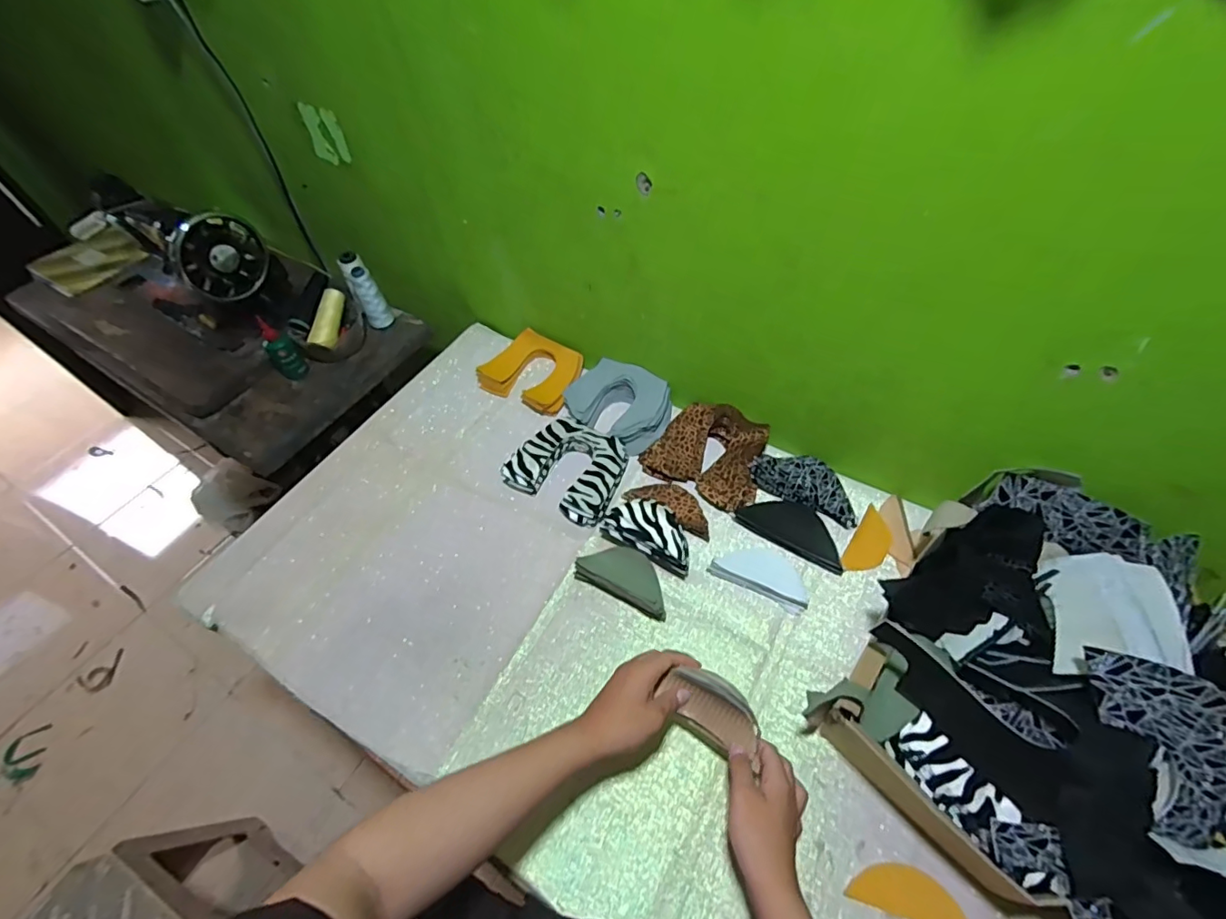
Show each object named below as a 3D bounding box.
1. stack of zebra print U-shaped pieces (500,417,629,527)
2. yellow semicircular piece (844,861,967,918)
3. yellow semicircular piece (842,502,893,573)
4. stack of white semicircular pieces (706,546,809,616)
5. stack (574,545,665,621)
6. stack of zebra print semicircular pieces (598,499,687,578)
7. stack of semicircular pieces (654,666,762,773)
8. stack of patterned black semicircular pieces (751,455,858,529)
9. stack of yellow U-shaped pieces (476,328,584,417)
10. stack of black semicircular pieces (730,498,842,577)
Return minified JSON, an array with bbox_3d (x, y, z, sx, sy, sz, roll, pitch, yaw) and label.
[{"bbox_3d":[-0.060,0.010,0.766,0.158,0.032,0.136,27,60,21],"label":"stack of zebra print U-shaped pieces"},{"bbox_3d":[0.270,0.396,0.484,0.100,0.008,0.040,12,56,12],"label":"yellow semicircular piece"},{"bbox_3d":[0.334,0.108,0.687,0.043,0.009,0.098,29,70,21],"label":"yellow semicircular piece"},{"bbox_3d":[0.186,0.141,0.660,0.119,0.033,0.051,23,58,18],"label":"stack of white semicircular pieces"},{"bbox_3d":[0.017,0.146,0.659,0.125,0.044,0.056,24,59,19],"label":"stack"},{"bbox_3d":[0.047,0.095,0.681,0.121,0.058,0.061,24,59,19],"label":"stack of zebra print semicircular pieces"},{"bbox_3d":[0.095,0.242,0.513,0.092,0.036,0.053,28,62,21],"label":"stack of semicircular pieces"},{"bbox_3d":[0.268,0.029,0.726,0.147,0.016,0.075,28,60,21],"label":"stack of patterned black semicircular pieces"},{"bbox_3d":[-0.133,-0.148,0.882,0.159,0.029,0.126,24,59,19],"label":"stack of yellow U-shaped pieces"},{"bbox_3d":[0.239,0.080,0.689,0.140,0.032,0.067,25,59,20],"label":"stack of black semicircular pieces"}]

